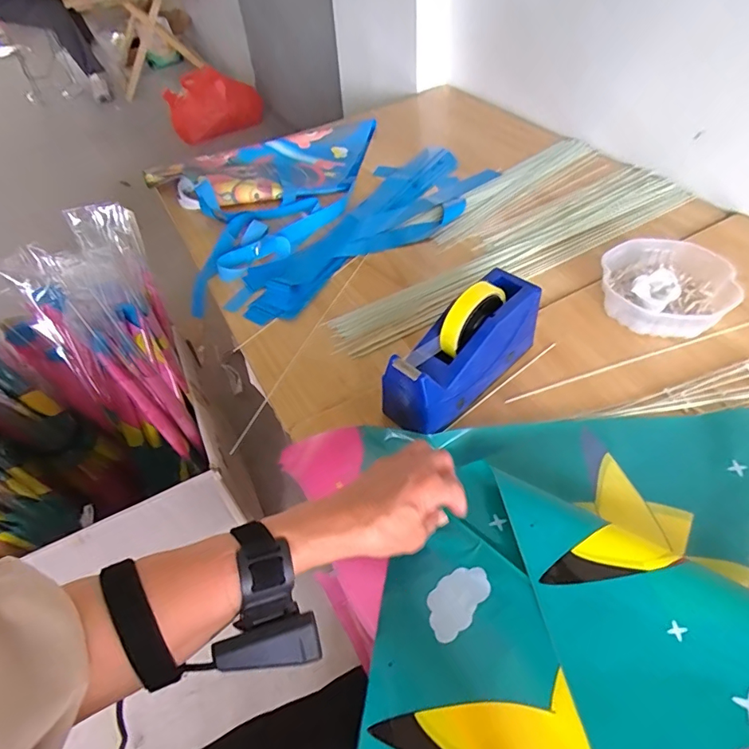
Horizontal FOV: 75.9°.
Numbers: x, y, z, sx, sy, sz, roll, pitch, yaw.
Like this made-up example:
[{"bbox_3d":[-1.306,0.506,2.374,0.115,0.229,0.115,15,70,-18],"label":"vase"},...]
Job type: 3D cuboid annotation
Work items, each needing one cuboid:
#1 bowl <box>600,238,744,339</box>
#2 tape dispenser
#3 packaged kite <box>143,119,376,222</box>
[{"bbox_3d":[0.378,-0.121,0.626,0.147,0.049,0.156,-3,48,3],"label":"bowl"},{"bbox_3d":[0.100,-0.029,0.530,0.202,0.124,0.067,-37,54,-24],"label":"tape dispenser"},{"bbox_3d":[-0.210,-0.429,0.990,0.505,0.035,0.270,-17,49,-10],"label":"packaged kite"}]

